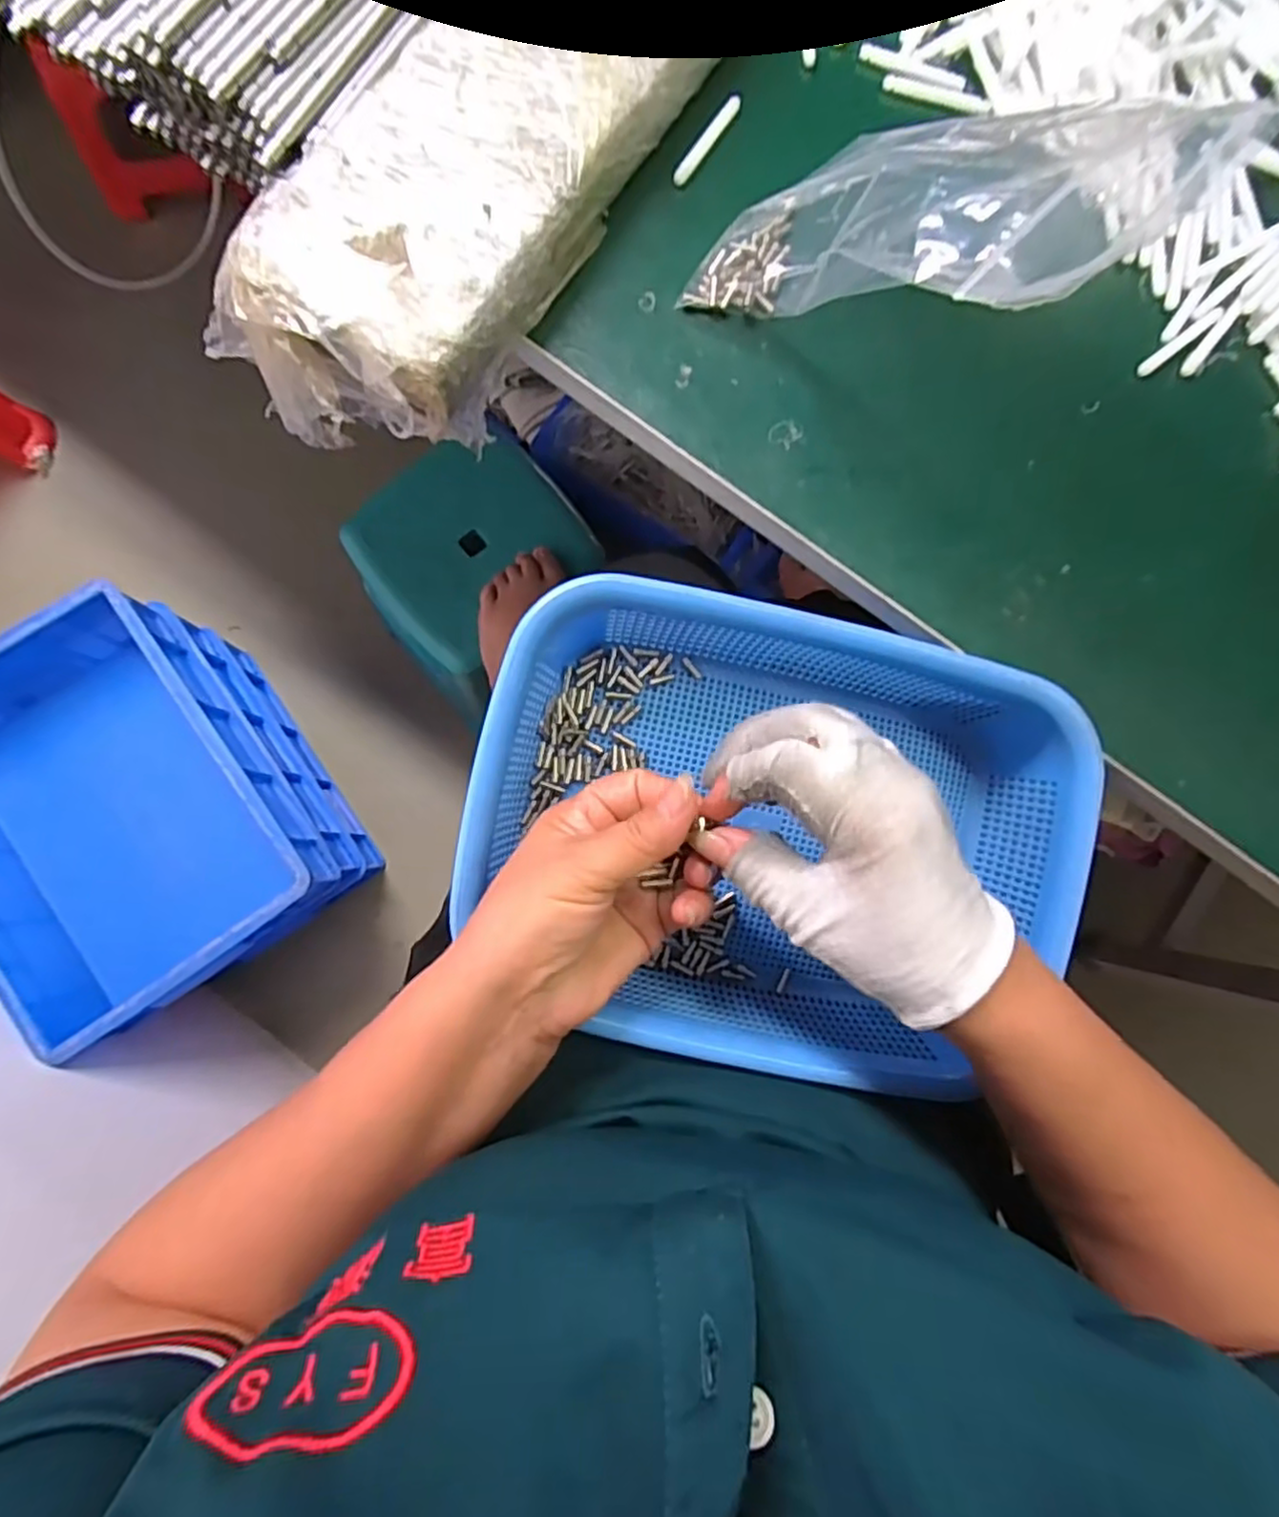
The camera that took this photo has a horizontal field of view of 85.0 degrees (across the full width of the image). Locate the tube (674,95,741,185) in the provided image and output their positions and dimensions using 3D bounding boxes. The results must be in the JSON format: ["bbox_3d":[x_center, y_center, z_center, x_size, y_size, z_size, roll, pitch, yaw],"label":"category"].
[{"bbox_3d":[0.036,-0.327,0.369,0.010,0.005,0.058,33,85,2],"label":"tube"}]

